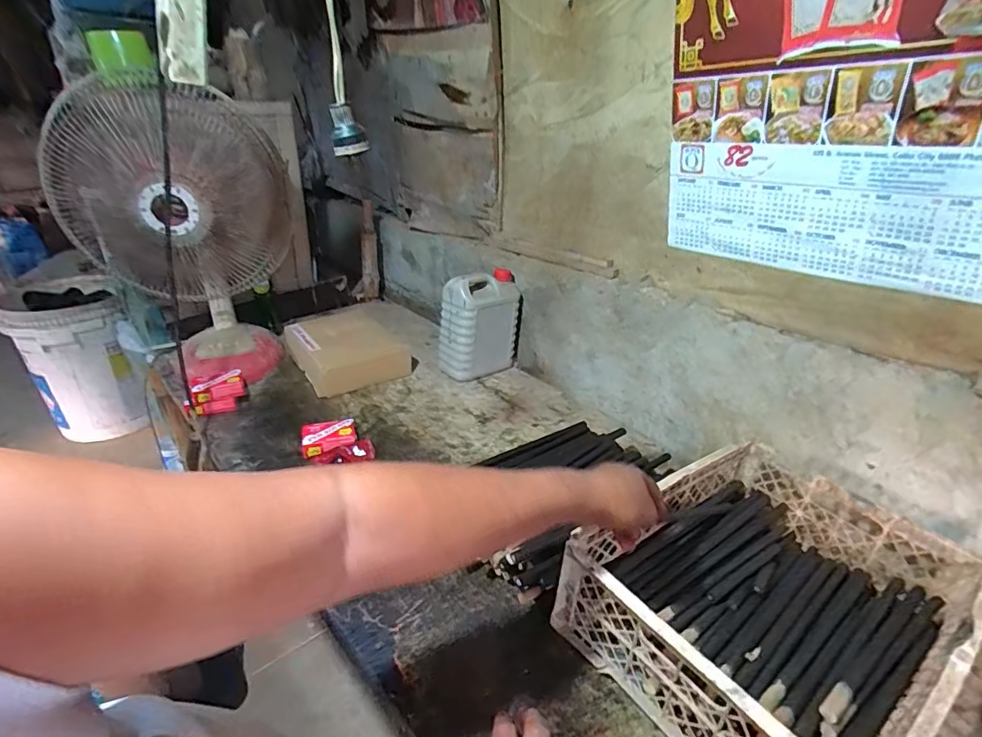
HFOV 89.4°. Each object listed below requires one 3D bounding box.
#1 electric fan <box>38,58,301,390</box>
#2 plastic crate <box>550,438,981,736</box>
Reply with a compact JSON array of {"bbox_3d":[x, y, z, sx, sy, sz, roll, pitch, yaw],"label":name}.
[{"bbox_3d":[-0.619,-0.248,0.985,0.337,0.544,0.227,-16,31,-34],"label":"electric fan"},{"bbox_3d":[0.341,0.259,0.596,0.432,0.121,0.313,-16,32,-35],"label":"plastic crate"}]

